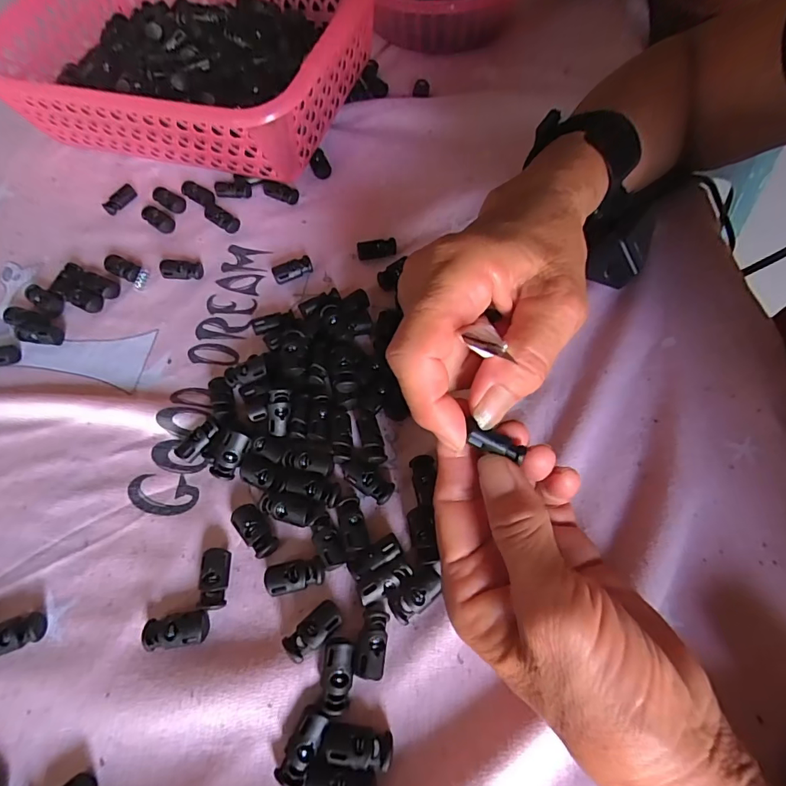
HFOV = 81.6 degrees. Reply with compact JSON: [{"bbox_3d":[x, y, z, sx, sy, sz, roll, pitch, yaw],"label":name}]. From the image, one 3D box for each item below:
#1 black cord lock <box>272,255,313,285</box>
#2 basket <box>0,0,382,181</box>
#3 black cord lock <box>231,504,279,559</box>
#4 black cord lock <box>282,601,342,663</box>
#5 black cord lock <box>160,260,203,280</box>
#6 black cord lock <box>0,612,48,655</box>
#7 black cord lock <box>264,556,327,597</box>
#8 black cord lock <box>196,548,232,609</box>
[{"bbox_3d":[-0.070,-0.086,0.318,0.028,0.008,0.014,-25,63,-11],"label":"black cord lock"},{"bbox_3d":[-0.168,-0.277,0.377,0.295,0.099,0.204,17,63,11],"label":"basket"},{"bbox_3d":[-0.071,0.070,0.234,0.014,0.007,0.028,-38,66,-17],"label":"black cord lock"},{"bbox_3d":[-0.036,0.108,0.208,0.027,0.012,0.013,-40,67,-18],"label":"black cord lock"},{"bbox_3d":[-0.149,-0.087,0.322,0.029,0.009,0.014,-2,61,1],"label":"black cord lock"},{"bbox_3d":[-0.182,0.115,0.216,0.029,0.007,0.015,-20,62,-8],"label":"black cord lock"},{"bbox_3d":[-0.047,0.089,0.222,0.028,0.009,0.014,-14,62,-5],"label":"black cord lock"},{"bbox_3d":[-0.088,0.091,0.224,0.013,0.007,0.027,-5,61,0],"label":"black cord lock"}]

